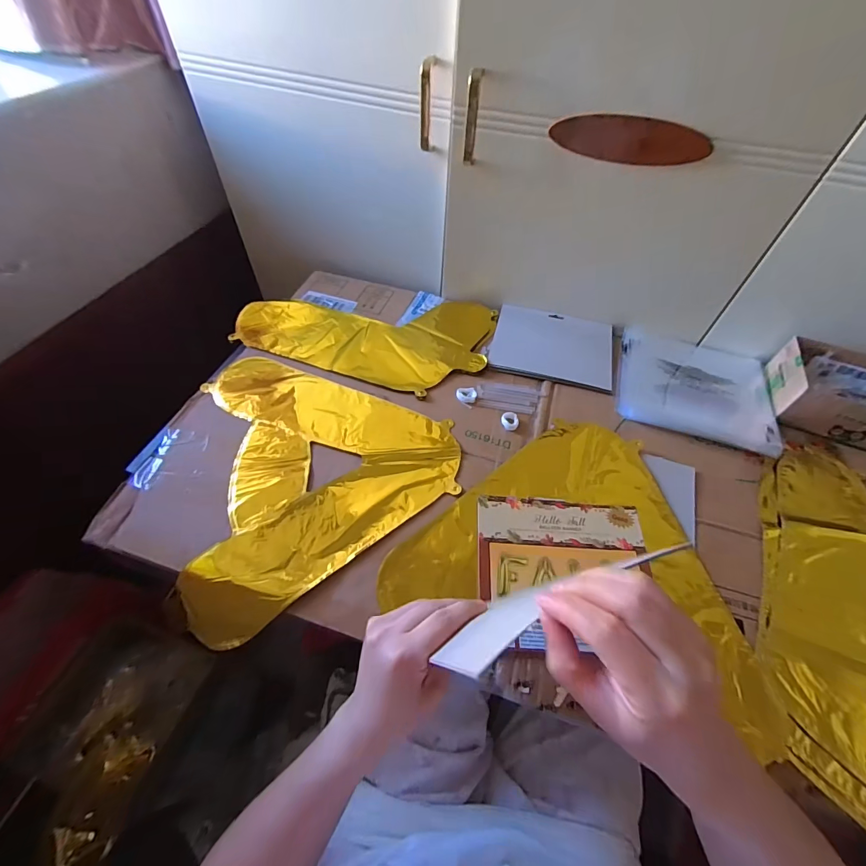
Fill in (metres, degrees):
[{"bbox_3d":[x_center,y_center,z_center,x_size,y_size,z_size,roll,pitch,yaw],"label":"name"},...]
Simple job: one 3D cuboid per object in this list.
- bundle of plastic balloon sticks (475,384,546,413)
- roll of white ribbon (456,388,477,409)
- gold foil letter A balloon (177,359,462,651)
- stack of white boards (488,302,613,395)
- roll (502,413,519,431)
[{"bbox_3d":[0.114,-0.052,0.595,0.099,0.004,0.049,6,54,2],"label":"bundle of plastic balloon sticks"},{"bbox_3d":[0.048,-0.055,0.588,0.030,0.007,0.031,1,54,-1],"label":"roll of white ribbon"},{"bbox_3d":[-0.136,0.038,0.534,0.329,0.034,0.389,-8,56,-8],"label":"gold foil letter A balloon"},{"bbox_3d":[0.196,-0.146,0.657,0.187,0.008,0.158,13,55,7],"label":"stack of white boards"},{"bbox_3d":[0.108,-0.016,0.564,0.025,0.009,0.027,1,54,-1],"label":"roll"}]

